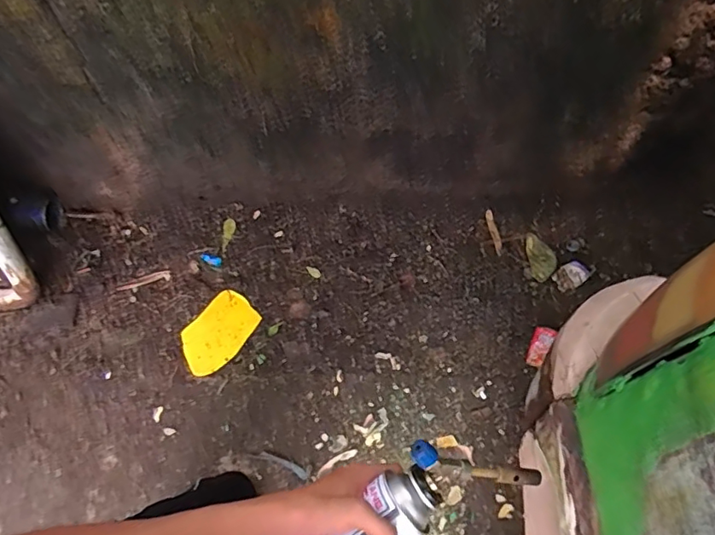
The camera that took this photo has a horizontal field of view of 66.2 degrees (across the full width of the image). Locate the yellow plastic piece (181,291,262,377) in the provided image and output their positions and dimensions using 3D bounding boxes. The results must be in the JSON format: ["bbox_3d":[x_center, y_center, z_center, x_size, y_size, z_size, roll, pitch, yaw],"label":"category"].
[{"bbox_3d":[-0.372,0.176,1.464,0.147,0.009,0.223,37,73,12],"label":"yellow plastic piece"}]

